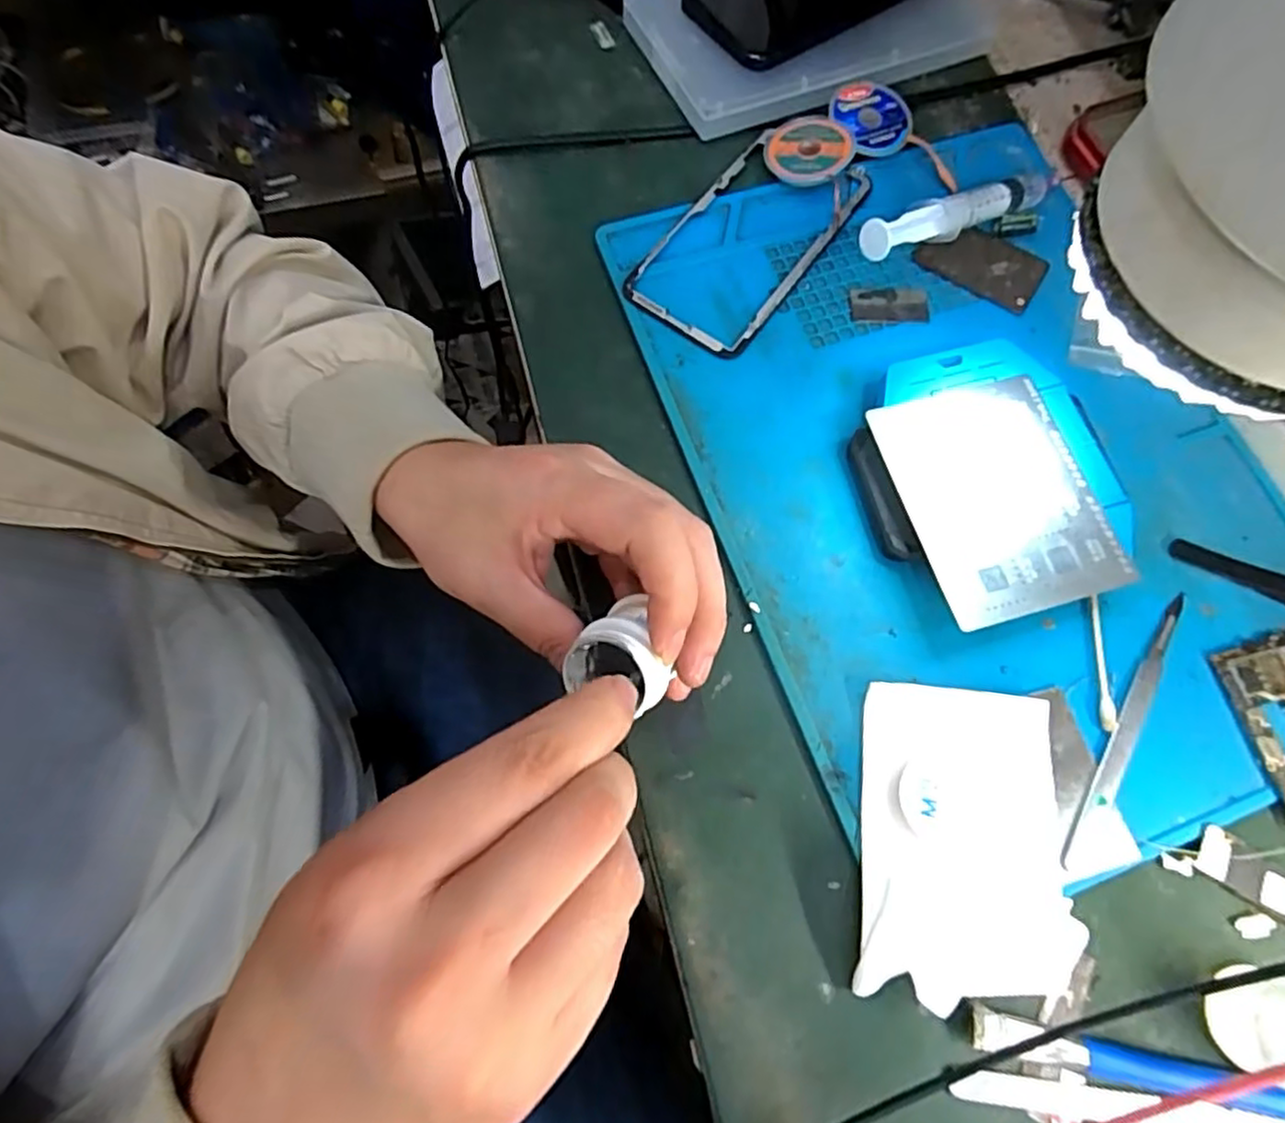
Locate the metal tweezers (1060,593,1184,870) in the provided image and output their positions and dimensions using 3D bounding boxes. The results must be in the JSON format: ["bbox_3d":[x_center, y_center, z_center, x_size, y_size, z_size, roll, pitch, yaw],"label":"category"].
[{"bbox_3d":[0.196,0.065,0.276,0.009,0.004,0.127,32,73,9],"label":"metal tweezers"}]

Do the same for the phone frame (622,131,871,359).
[{"bbox_3d":[0.054,-0.165,0.349,0.069,0.005,0.140,34,73,9],"label":"phone frame"}]

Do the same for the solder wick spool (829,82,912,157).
[{"bbox_3d":[0.124,-0.239,0.371,0.038,0.011,0.042,-27,74,-11],"label":"solder wick spool"}]

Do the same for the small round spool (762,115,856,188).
[{"bbox_3d":[0.087,-0.217,0.360,0.043,0.009,0.043,-3,72,16],"label":"small round spool"}]

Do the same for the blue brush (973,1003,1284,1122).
[{"bbox_3d":[0.177,0.176,0.236,0.127,0.007,0.012,13,71,3],"label":"blue brush"}]

